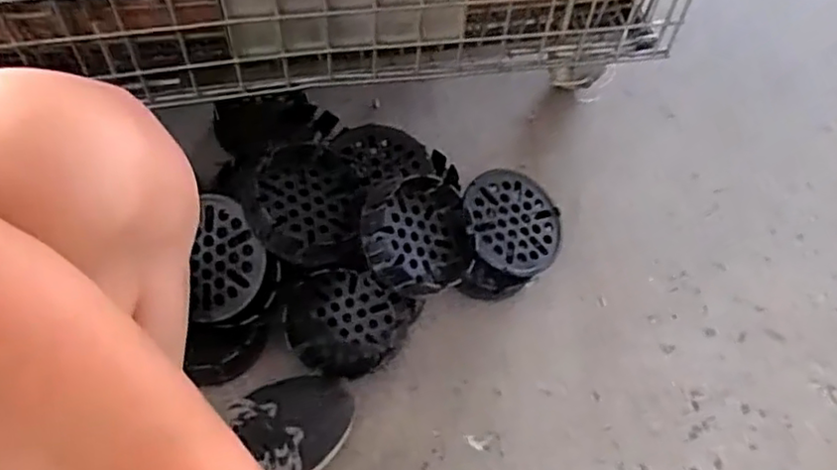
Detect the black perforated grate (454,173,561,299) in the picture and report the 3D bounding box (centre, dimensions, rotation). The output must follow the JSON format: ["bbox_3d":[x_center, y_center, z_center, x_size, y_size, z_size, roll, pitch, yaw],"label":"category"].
[{"bbox_3d":[0.104,-0.001,0.814,0.130,0.072,0.154,14,66,-18],"label":"black perforated grate"}]

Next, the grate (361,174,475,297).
[{"bbox_3d":[-0.004,-0.003,0.738,0.137,0.043,0.137,23,64,-28],"label":"grate"}]

